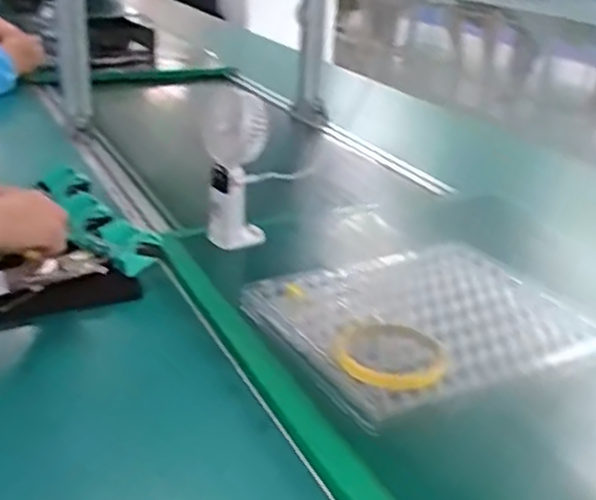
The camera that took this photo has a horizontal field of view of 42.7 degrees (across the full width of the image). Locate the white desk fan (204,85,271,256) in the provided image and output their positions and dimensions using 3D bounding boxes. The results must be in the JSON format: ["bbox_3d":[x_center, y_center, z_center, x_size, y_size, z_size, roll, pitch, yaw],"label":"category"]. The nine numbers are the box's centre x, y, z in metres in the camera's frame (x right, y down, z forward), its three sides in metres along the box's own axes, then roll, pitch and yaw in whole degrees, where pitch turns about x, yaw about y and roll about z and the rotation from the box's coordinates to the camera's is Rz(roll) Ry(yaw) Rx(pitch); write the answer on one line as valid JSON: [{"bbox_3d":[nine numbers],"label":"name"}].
[{"bbox_3d":[-0.069,-0.086,0.878,0.074,0.179,0.068,0,24,-5],"label":"white desk fan"}]

